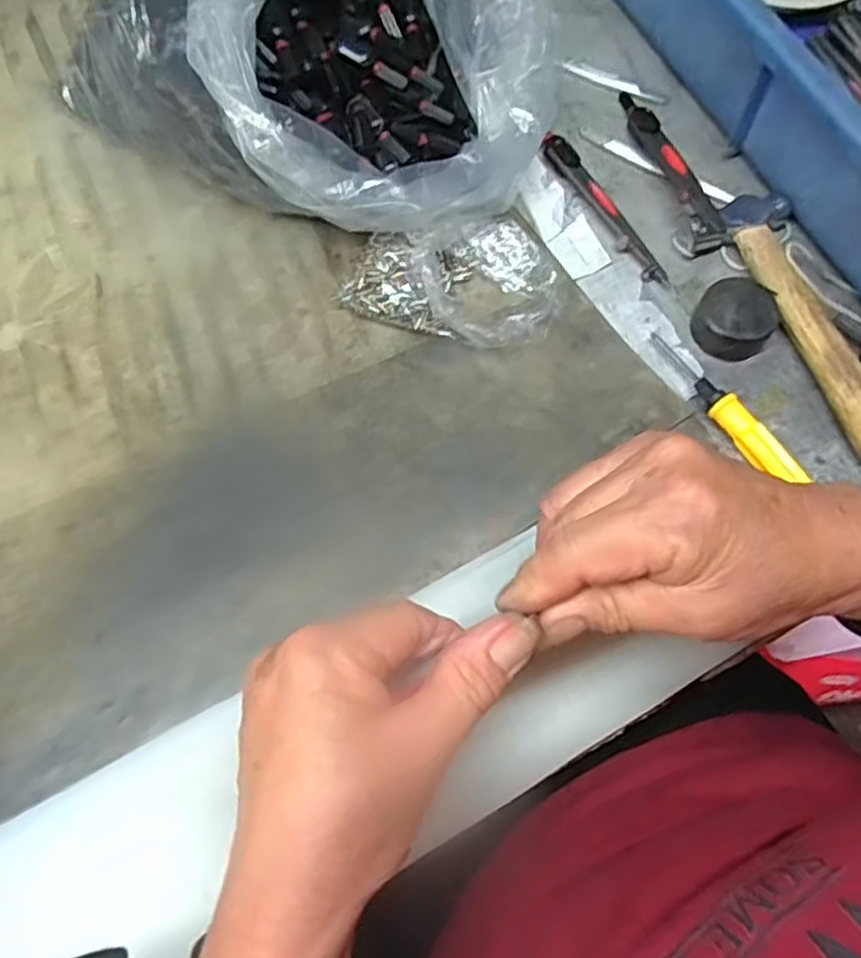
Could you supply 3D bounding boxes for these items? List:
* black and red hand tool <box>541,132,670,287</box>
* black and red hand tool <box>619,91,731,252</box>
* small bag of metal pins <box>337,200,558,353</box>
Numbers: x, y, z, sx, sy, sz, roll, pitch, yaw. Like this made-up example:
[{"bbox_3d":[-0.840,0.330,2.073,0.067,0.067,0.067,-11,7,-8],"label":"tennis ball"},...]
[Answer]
[{"bbox_3d":[0.098,-0.153,0.411,0.017,0.008,0.111,-30,73,-10],"label":"black and red hand tool"},{"bbox_3d":[0.133,-0.179,0.411,0.017,0.028,0.126,-14,71,-5],"label":"black and red hand tool"},{"bbox_3d":[0.013,-0.103,0.380,0.108,0.031,0.076,-19,71,-7],"label":"small bag of metal pins"}]

